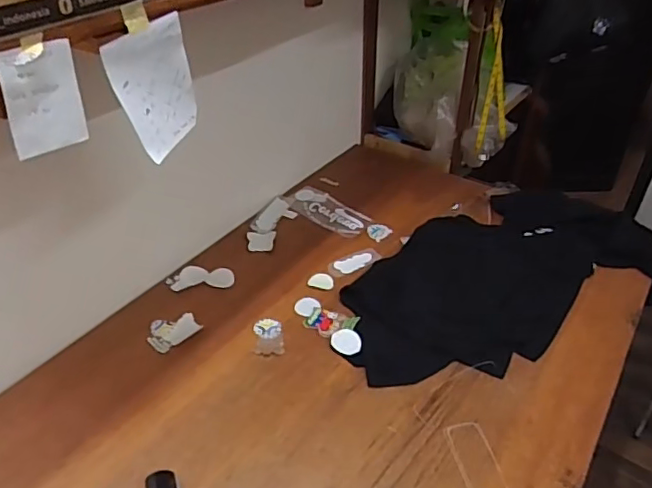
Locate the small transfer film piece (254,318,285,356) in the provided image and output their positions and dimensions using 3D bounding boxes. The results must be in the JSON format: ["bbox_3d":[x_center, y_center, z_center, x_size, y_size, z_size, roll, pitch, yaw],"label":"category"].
[{"bbox_3d":[-0.114,0.183,1.118,0.056,0.004,0.100,-4,38,-6],"label":"small transfer film piece"}]

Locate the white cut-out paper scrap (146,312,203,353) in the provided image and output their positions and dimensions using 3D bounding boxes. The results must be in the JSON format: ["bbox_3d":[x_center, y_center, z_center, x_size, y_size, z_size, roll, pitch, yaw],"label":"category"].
[{"bbox_3d":[-0.309,0.171,1.128,0.082,0.004,0.106,28,45,31],"label":"white cut-out paper scrap"}]

